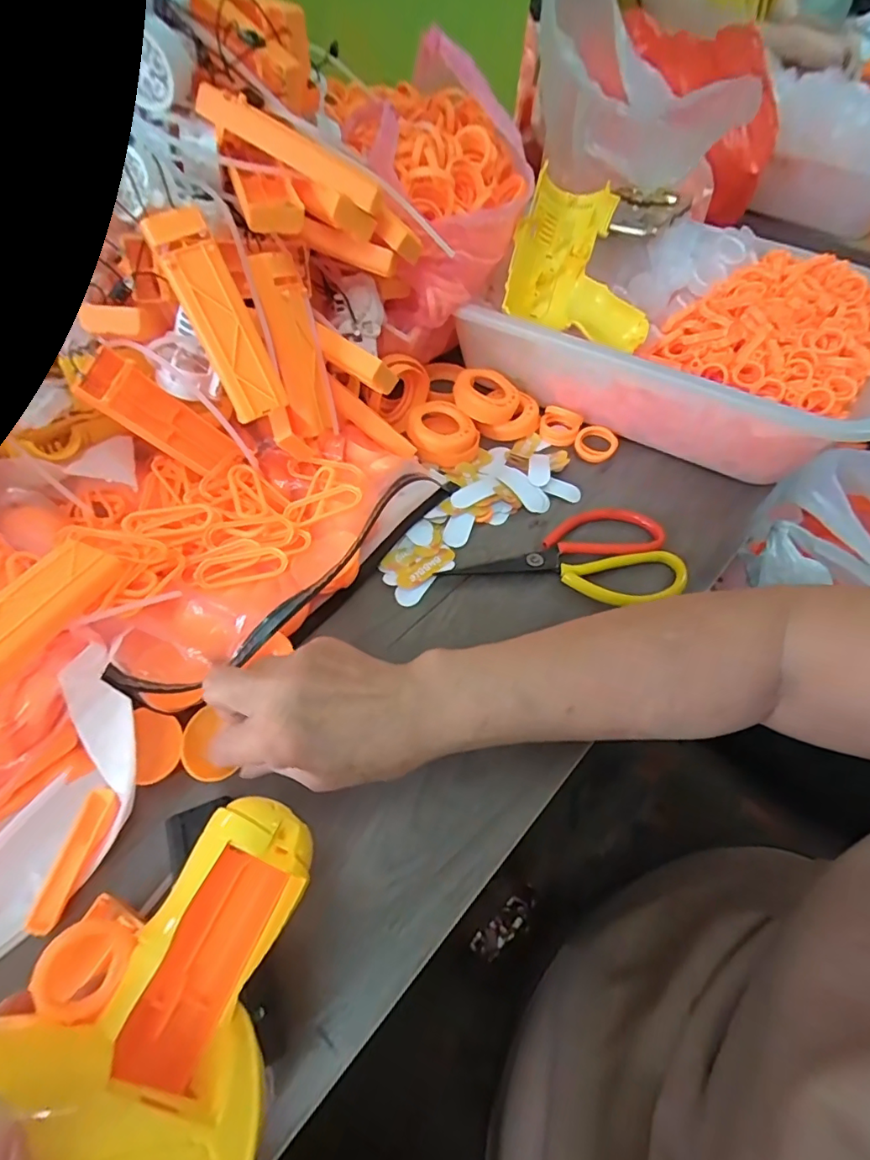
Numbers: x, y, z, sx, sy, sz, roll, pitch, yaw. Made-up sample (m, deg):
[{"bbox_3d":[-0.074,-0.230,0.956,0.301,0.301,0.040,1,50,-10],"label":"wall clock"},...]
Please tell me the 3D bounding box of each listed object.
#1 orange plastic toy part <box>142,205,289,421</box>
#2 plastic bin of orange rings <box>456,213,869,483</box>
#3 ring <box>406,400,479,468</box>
[{"bbox_3d":[-0.124,-0.152,0.305,0.032,0.113,0.017,-32,23,-23],"label":"orange plastic toy part"},{"bbox_3d":[0.222,-0.217,0.477,0.328,0.105,0.249,29,58,17],"label":"plastic bin of orange rings"},{"bbox_3d":[0.007,-0.125,0.446,0.058,0.023,0.059,1,54,-2],"label":"ring"}]

